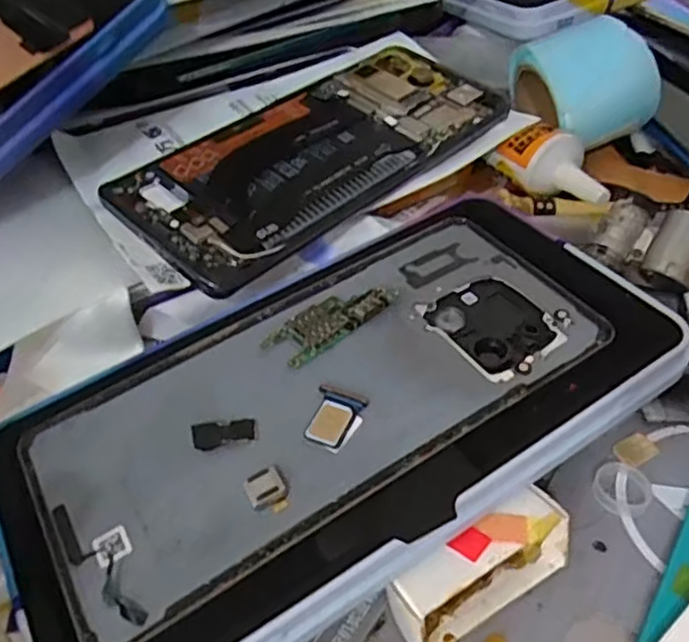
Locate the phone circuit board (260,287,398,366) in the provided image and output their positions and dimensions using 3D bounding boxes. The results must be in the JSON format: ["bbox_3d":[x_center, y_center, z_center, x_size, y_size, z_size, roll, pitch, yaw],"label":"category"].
[{"bbox_3d":[-0.004,-0.001,0.203,0.042,0.005,0.016,-31,49,-26],"label":"phone circuit board"}]

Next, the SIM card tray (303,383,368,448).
[{"bbox_3d":[-0.003,0.025,0.177,0.014,0.004,0.019,9,44,14],"label":"SIM card tray"}]

